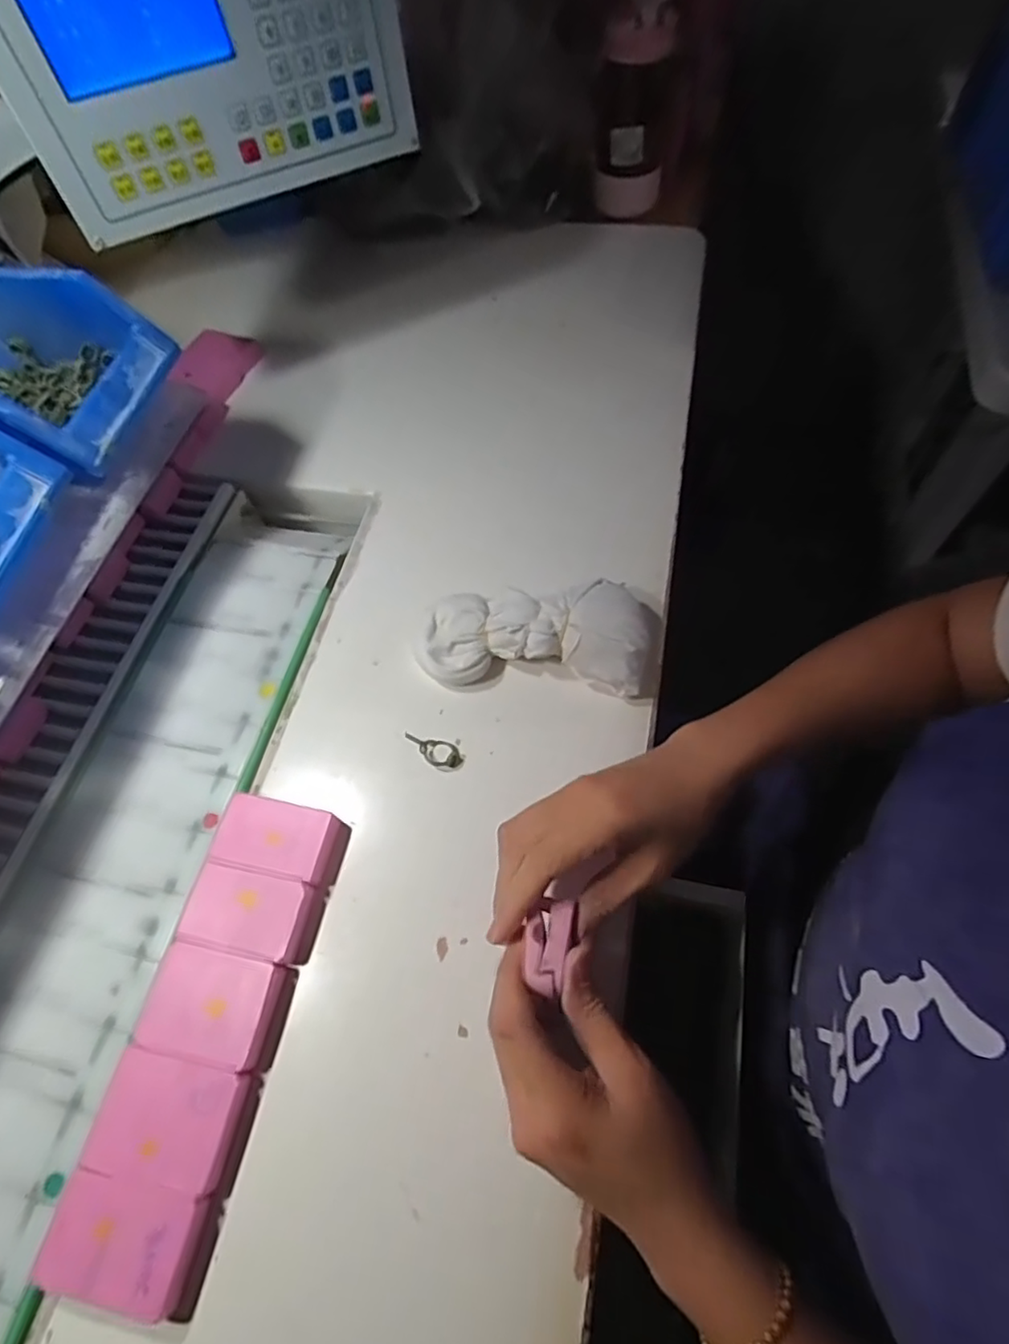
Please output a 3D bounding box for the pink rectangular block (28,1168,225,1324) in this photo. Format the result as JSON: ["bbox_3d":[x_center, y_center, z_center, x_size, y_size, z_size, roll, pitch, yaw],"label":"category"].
[{"bbox_3d":[-0.182,0.277,0.300,0.075,0.021,0.047,9,64,8],"label":"pink rectangular block"}]

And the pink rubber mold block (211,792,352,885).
[{"bbox_3d":[-0.141,0.105,0.391,0.077,0.018,0.042,11,64,10],"label":"pink rubber mold block"}]

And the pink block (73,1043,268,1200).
[{"bbox_3d":[-0.174,0.235,0.323,0.078,0.017,0.052,9,64,8],"label":"pink block"}]

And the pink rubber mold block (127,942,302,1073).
[{"bbox_3d":[-0.164,0.188,0.349,0.078,0.016,0.053,9,64,8],"label":"pink rubber mold block"}]

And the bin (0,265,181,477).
[{"bbox_3d":[-0.335,-0.198,0.404,0.196,0.067,0.128,6,63,8],"label":"bin"}]

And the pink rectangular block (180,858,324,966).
[{"bbox_3d":[-0.151,0.144,0.370,0.076,0.016,0.045,9,64,9],"label":"pink rectangular block"}]

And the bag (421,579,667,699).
[{"bbox_3d":[0.027,-0.027,0.430,0.165,0.046,0.075,6,63,7],"label":"bag"}]

